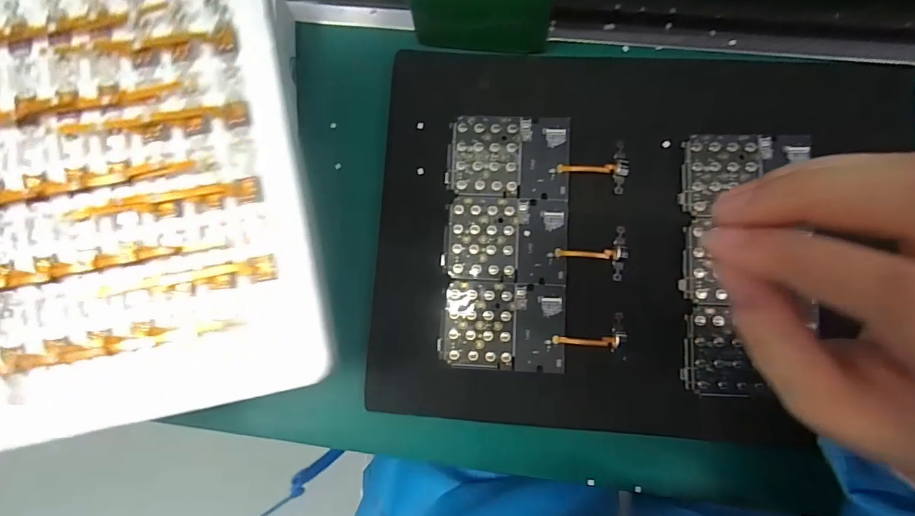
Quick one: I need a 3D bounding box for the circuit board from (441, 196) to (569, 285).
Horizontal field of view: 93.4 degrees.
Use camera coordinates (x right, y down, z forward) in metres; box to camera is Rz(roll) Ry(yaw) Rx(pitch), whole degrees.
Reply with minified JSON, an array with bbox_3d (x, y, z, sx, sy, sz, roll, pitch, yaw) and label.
[{"bbox_3d":[0.032,-0.012,0.283,0.079,0.004,0.054,3,86,4],"label":"circuit board"}]

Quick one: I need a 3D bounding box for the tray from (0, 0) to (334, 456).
[{"bbox_3d":[-0.166,-0.039,0.182,0.196,0.011,0.219,-10,86,-3],"label":"tray"}]

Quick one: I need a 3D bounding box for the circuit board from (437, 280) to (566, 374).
[{"bbox_3d":[0.030,0.044,0.279,0.079,0.004,0.055,3,86,3],"label":"circuit board"}]

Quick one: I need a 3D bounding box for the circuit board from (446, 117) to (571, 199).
[{"bbox_3d":[0.034,-0.067,0.285,0.079,0.005,0.053,2,84,4],"label":"circuit board"}]

